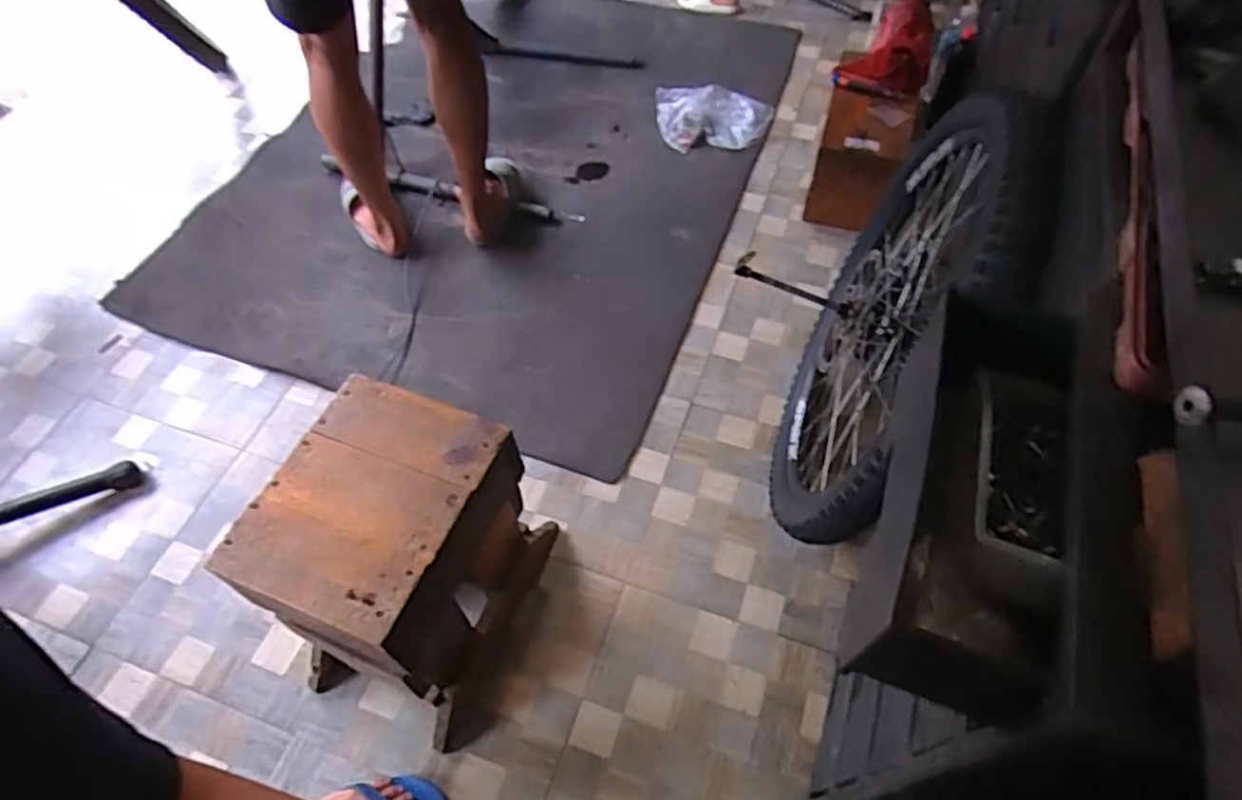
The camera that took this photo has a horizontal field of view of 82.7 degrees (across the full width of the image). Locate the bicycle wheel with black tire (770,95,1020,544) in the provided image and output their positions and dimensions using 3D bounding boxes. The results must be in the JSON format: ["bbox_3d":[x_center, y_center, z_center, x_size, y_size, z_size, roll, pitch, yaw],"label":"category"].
[{"bbox_3d":[0.375,-0.102,1.083,0.157,0.667,0.636,15,57,12],"label":"bicycle wheel with black tire"}]

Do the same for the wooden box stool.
[{"bbox_3d":[-0.306,0.244,1.035,0.278,0.413,0.357,13,57,10],"label":"wooden box stool"}]

